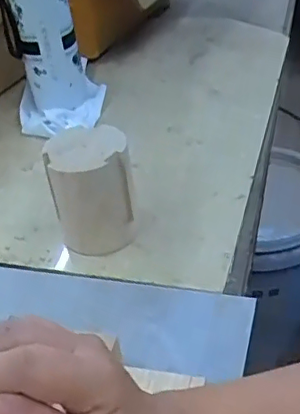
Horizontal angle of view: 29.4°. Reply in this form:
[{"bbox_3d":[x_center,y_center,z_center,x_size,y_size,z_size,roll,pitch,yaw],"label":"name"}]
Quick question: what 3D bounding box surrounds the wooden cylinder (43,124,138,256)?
[{"bbox_3d":[-0.053,-0.013,0.542,0.073,0.108,0.063,-9,39,-2],"label":"wooden cylinder"}]

